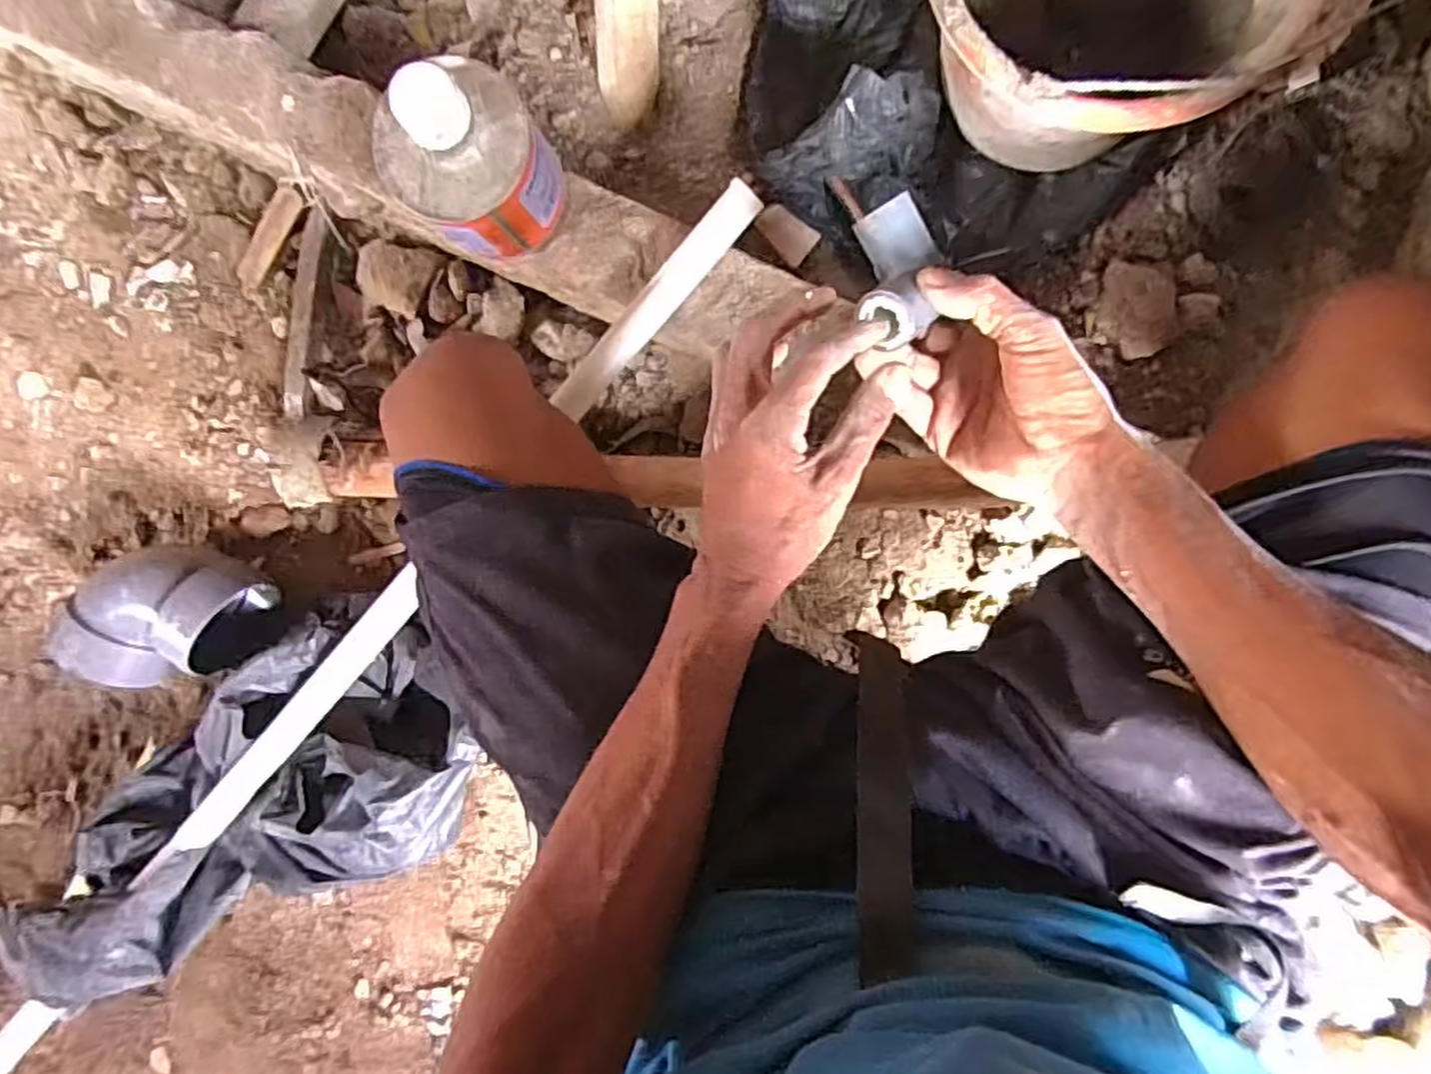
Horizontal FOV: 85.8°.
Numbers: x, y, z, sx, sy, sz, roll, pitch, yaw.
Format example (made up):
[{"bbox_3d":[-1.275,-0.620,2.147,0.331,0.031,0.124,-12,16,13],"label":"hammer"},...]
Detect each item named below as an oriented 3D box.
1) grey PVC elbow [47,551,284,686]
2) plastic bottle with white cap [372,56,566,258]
[{"bbox_3d":[-0.456,0.070,0.655,0.149,0.106,0.097,-15,91,7],"label":"grey PVC elbow"},{"bbox_3d":[-0.159,-0.249,0.517,0.092,0.118,0.094,0,92,5],"label":"plastic bottle with white cap"}]

